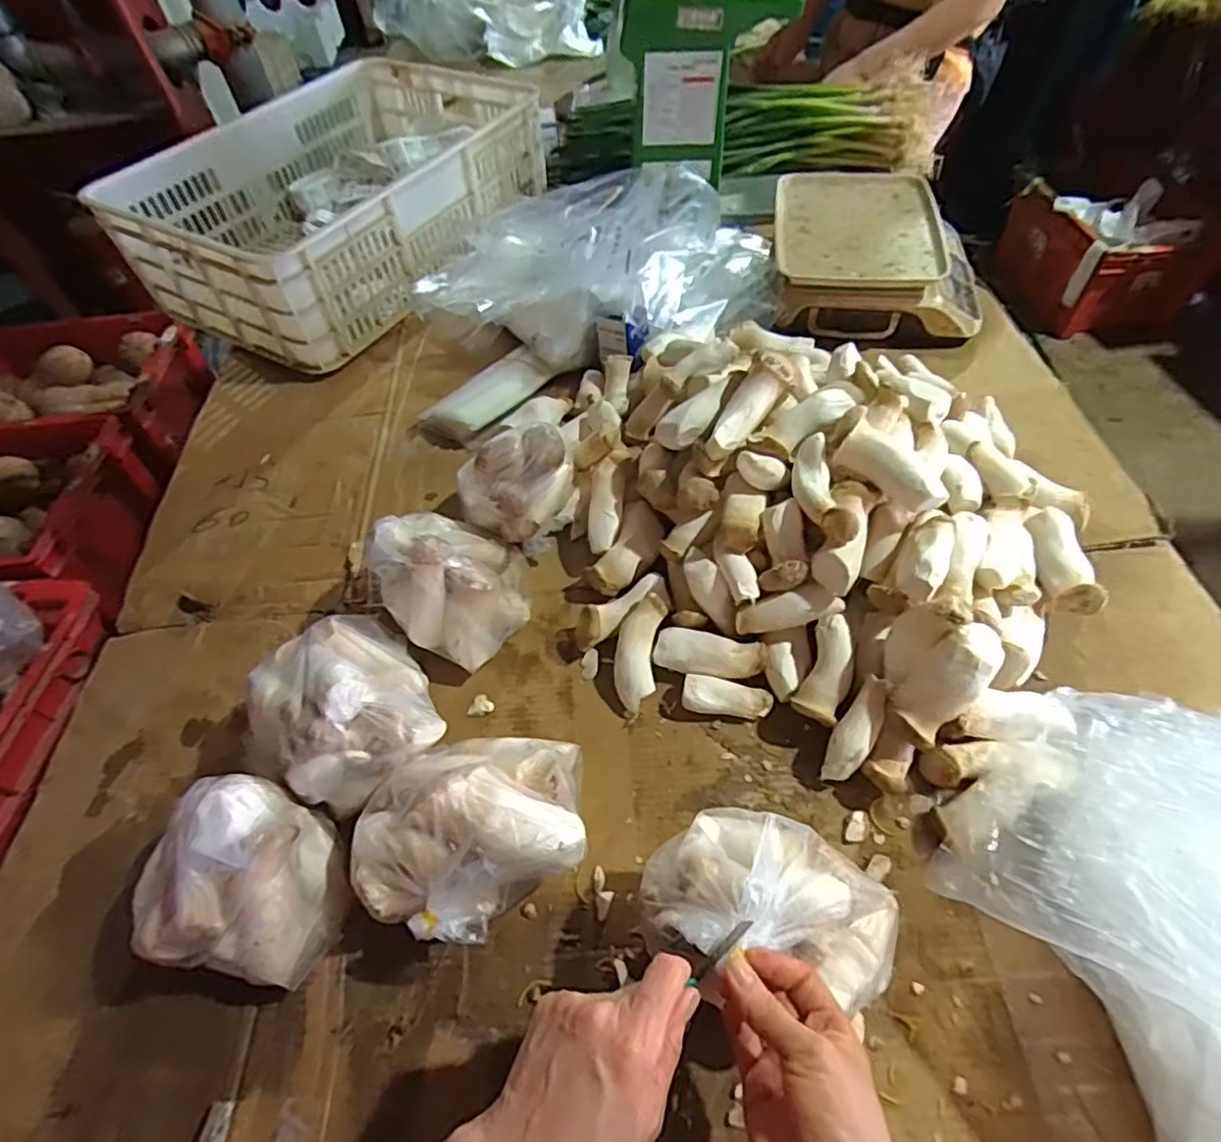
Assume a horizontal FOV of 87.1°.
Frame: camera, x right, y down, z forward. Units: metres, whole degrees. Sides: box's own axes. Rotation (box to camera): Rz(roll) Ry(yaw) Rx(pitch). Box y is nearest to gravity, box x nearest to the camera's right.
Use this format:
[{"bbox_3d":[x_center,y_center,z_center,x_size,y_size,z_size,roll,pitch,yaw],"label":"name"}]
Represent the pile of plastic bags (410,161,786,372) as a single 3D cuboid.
[{"bbox_3d":[0.004,-0.422,0.857,0.500,0.174,0.291,-14,54,-6],"label":"pile of plastic bags"}]

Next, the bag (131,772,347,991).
[{"bbox_3d":[-0.266,0.220,0.465,0.125,0.123,0.119,7,55,9],"label":"bag"}]

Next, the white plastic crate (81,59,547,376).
[{"bbox_3d":[-0.437,-0.603,1.044,0.448,0.178,0.618,26,60,21],"label":"white plastic crate"}]

